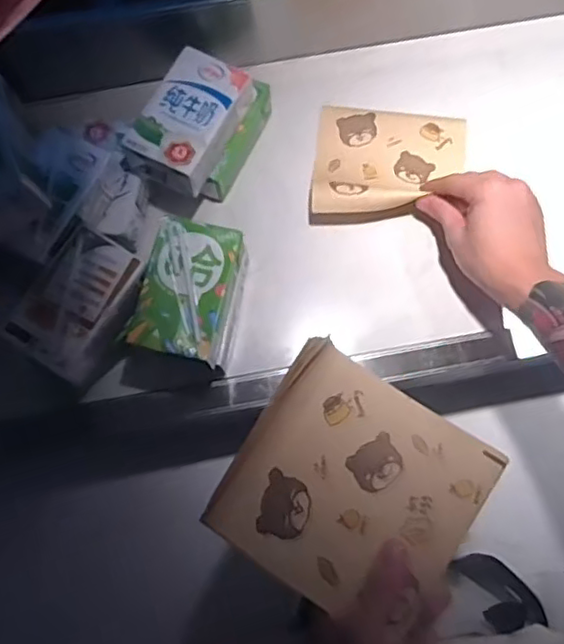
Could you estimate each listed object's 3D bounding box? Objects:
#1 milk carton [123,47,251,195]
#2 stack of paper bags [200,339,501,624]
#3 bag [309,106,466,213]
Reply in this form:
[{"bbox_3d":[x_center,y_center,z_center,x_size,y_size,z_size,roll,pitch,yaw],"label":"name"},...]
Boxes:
[{"bbox_3d":[-0.079,-0.170,0.529,0.068,0.043,0.108,24,77,7],"label":"milk carton"},{"bbox_3d":[0.045,0.100,0.381,0.141,0.022,0.137,34,68,2],"label":"stack of paper bags"},{"bbox_3d":[0.101,-0.149,0.570,0.137,0.036,0.119,5,76,2],"label":"bag"}]

